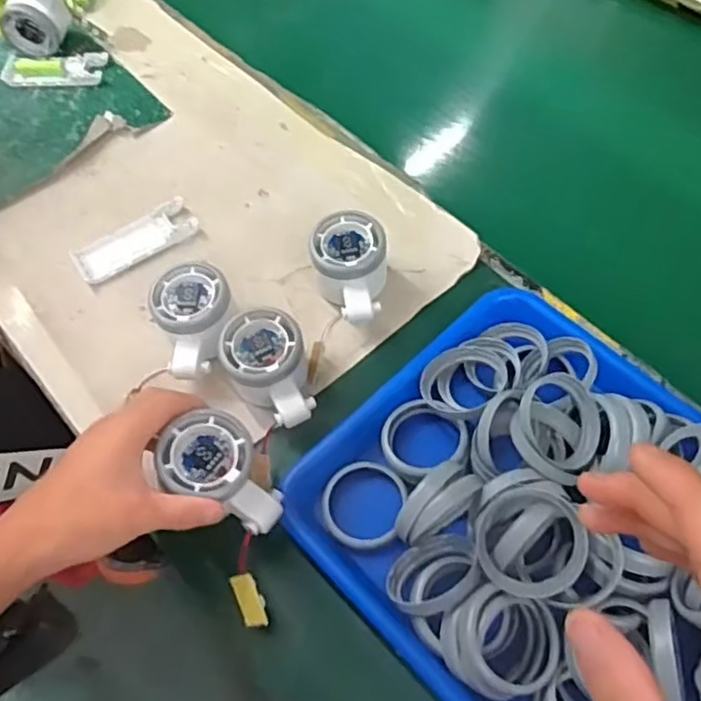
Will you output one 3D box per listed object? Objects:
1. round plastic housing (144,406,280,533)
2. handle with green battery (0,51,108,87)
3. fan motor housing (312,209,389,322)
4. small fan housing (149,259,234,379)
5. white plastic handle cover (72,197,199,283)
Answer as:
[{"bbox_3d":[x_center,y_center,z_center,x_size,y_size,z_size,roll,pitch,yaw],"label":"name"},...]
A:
[{"bbox_3d":[-0.078,0.074,0.412,0.080,0.041,0.052,26,60,-3],"label":"round plastic housing"},{"bbox_3d":[-0.306,-0.291,0.690,0.102,0.016,0.036,-2,59,1],"label":"handle with green battery"},{"bbox_3d":[0.000,-0.059,0.513,0.056,0.051,0.080,1,59,3],"label":"fan motor housing"},{"bbox_3d":[-0.112,-0.020,0.495,0.055,0.051,0.078,-18,60,-8],"label":"small fan housing"},{"bbox_3d":[-0.182,-0.095,0.567,0.102,0.008,0.041,-32,62,-16],"label":"white plastic handle cover"}]

